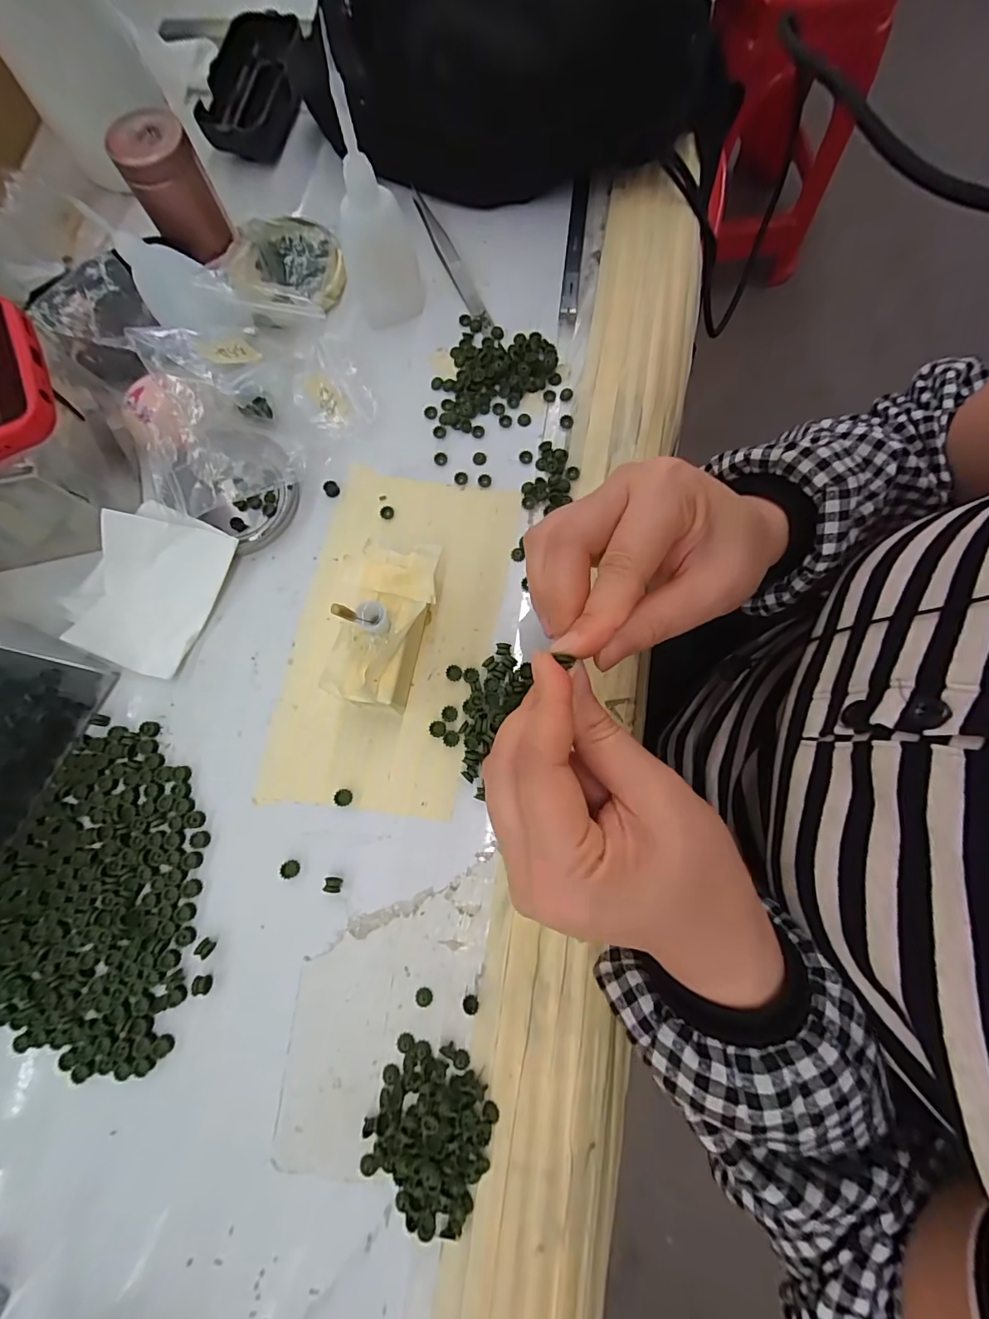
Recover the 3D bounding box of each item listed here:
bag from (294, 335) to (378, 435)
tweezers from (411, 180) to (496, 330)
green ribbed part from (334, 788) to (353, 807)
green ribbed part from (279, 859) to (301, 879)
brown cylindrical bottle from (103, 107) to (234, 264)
[{"bbox_3d":[-0.106,-0.172,0.307,0.042,0.009,0.072,-31,79,-5],"label":"bag"},{"bbox_3d":[-0.031,-0.271,0.322,0.014,0.005,0.123,-26,79,-4],"label":"tweezers"},{"bbox_3d":[-0.080,0.073,0.256,0.008,0.006,0.009,-21,78,-3],"label":"green ribbed part"},{"bbox_3d":[-0.105,0.108,0.249,0.008,0.006,0.009,-25,79,-4],"label":"green ribbed part"},{"bbox_3d":[-0.199,-0.292,0.301,0.043,0.057,0.033,-29,79,-5],"label":"brown cylindrical bottle"}]

